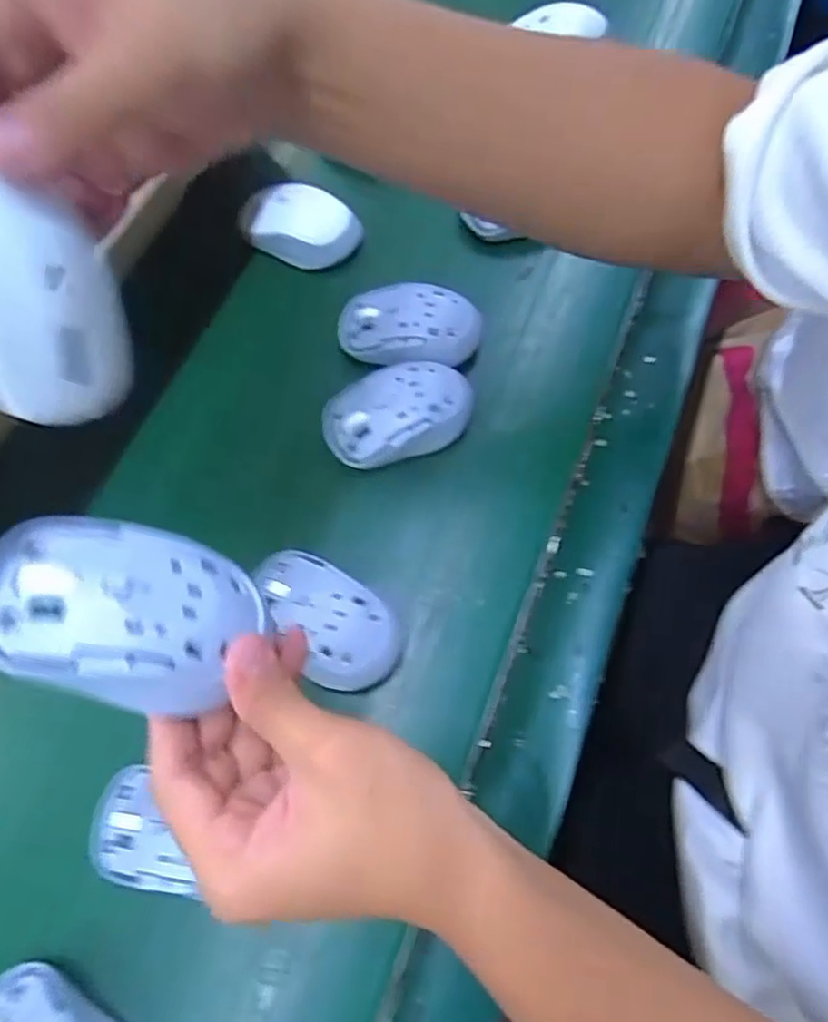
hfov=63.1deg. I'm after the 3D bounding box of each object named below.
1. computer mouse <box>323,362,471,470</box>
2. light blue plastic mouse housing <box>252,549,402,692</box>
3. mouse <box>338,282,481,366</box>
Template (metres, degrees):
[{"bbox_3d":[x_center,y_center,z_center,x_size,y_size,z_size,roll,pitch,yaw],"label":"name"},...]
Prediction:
[{"bbox_3d":[-0.010,-0.066,0.464,0.105,0.032,0.062,-18,65,-6],"label":"computer mouse"},{"bbox_3d":[-0.057,0.067,0.410,0.103,0.036,0.061,32,70,16],"label":"light blue plastic mouse housing"},{"bbox_3d":[-0.005,-0.134,0.492,0.103,0.033,0.055,9,65,6],"label":"mouse"}]

